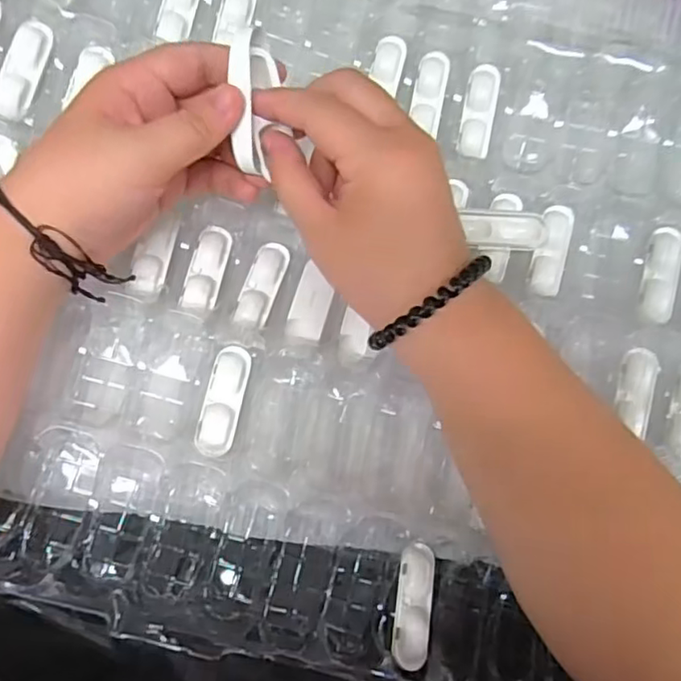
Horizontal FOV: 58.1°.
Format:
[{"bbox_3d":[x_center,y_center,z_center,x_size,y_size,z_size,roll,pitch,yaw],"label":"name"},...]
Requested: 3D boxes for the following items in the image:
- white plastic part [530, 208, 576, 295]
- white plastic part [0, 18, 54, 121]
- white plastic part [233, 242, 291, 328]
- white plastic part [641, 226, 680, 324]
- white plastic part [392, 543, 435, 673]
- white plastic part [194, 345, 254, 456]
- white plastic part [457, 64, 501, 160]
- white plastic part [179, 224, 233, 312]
[{"bbox_3d":[0.136,-0.058,0.390,0.021,0.005,0.058,12,87,-4],"label":"white plastic part"},{"bbox_3d":[-0.183,-0.157,0.354,0.020,0.009,0.061,16,87,-4],"label":"white plastic part"},{"bbox_3d":[-0.047,-0.034,0.369,0.020,0.007,0.055,20,70,-4],"label":"white plastic part"},{"bbox_3d":[0.198,-0.040,0.379,0.021,0.010,0.059,13,82,13],"label":"white plastic part"},{"bbox_3d":[0.040,0.142,0.331,0.021,0.008,0.062,11,64,-4],"label":"white plastic part"},{"bbox_3d":[-0.065,0.033,0.345,0.021,0.008,0.062,12,71,-4],"label":"white plastic part"},{"bbox_3d":[0.091,-0.149,0.400,0.021,0.006,0.059,10,87,-4],"label":"white plastic part"},{"bbox_3d":[-0.079,-0.043,0.364,0.019,0.009,0.058,13,65,-4],"label":"white plastic part"}]

